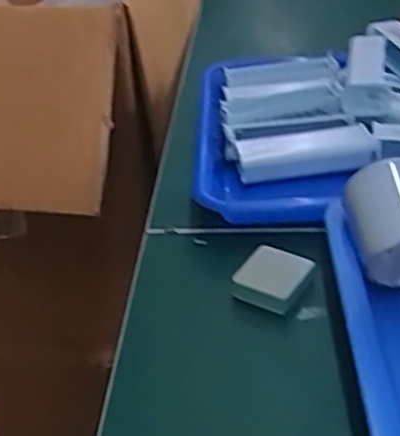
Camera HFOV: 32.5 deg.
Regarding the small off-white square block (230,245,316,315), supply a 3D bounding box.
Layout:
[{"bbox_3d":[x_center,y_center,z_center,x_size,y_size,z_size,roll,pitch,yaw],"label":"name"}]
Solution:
[{"bbox_3d":[0.044,0.038,0.424,0.040,0.015,0.040,18,40,27],"label":"small off-white square block"}]

